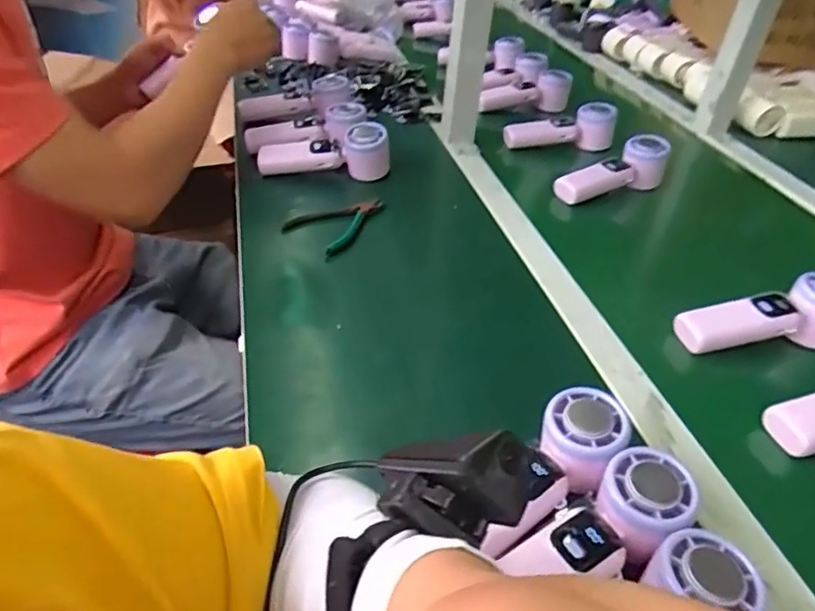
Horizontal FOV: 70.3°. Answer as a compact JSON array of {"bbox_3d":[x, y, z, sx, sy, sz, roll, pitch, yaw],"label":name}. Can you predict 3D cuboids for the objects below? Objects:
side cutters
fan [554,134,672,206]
[{"bbox_3d":[-0.084,-0.103,0.684,0.080,0.015,0.116,24,43,24],"label":"side cutters"},{"bbox_3d":[0.274,-0.175,0.783,0.161,0.062,0.052,-22,44,-9],"label":"fan"}]

